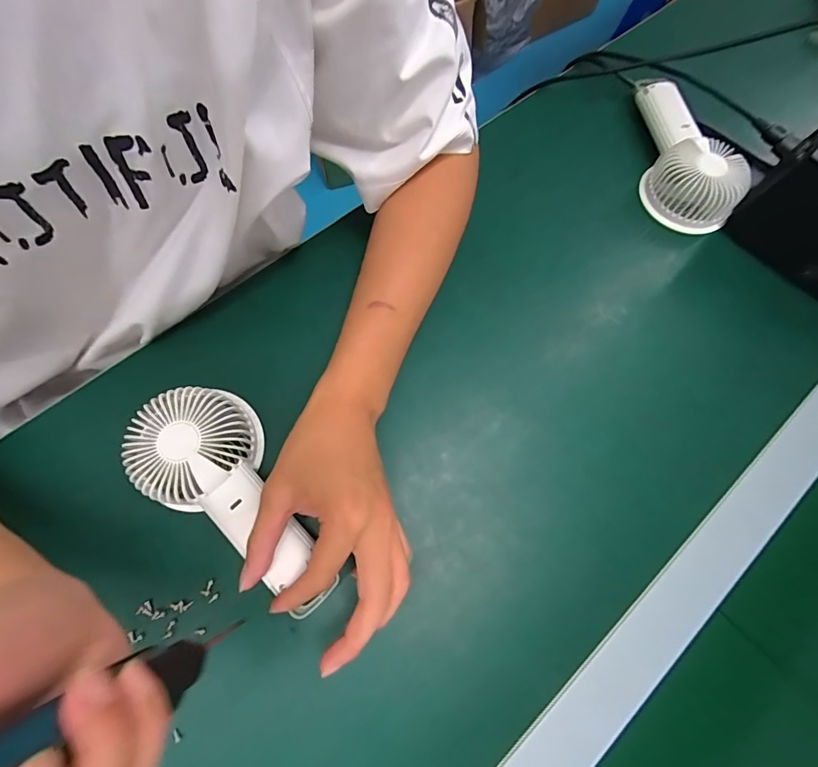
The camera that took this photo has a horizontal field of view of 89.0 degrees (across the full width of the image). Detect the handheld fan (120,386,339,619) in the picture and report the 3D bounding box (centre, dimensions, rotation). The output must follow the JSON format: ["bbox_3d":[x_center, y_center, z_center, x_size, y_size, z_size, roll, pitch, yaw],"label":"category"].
[{"bbox_3d":[-0.120,0.081,0.292,0.078,0.036,0.176,-39,84,-14],"label":"handheld fan"}]

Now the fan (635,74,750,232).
[{"bbox_3d":[0.270,-0.236,0.406,0.078,0.054,0.182,-3,70,-3],"label":"fan"}]

